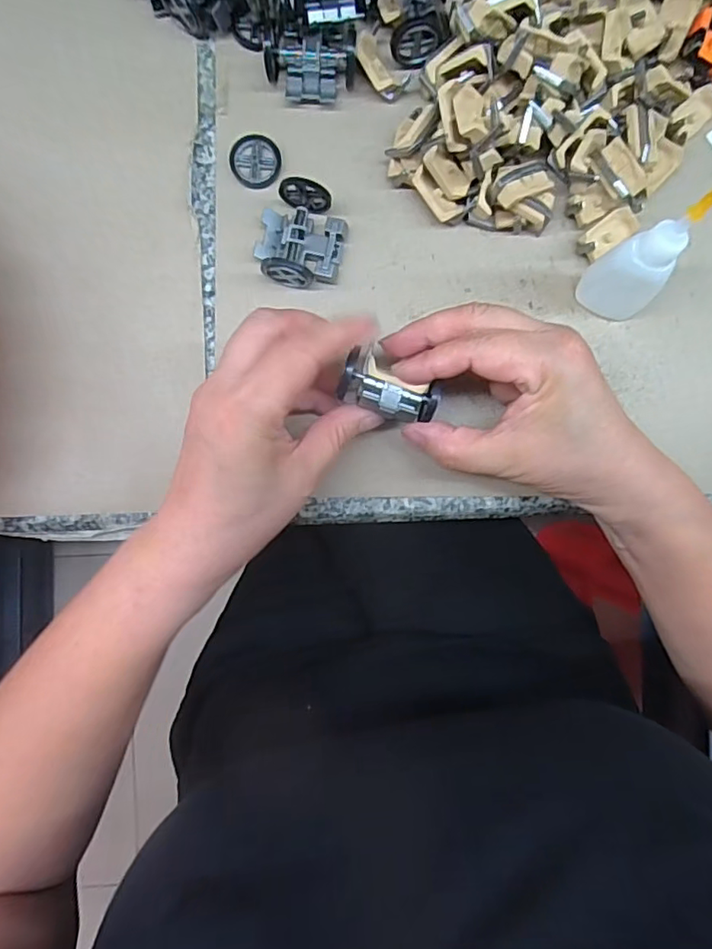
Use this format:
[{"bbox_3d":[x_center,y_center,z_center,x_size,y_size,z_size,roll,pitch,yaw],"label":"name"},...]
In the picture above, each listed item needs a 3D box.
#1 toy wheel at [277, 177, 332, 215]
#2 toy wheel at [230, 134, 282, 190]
[{"bbox_3d":[-0.027,-0.148,0.293,0.027,0.023,0.011,25,87,0],"label":"toy wheel"},{"bbox_3d":[-0.055,-0.173,0.302,0.027,0.004,0.028,-5,88,-1],"label":"toy wheel"}]

